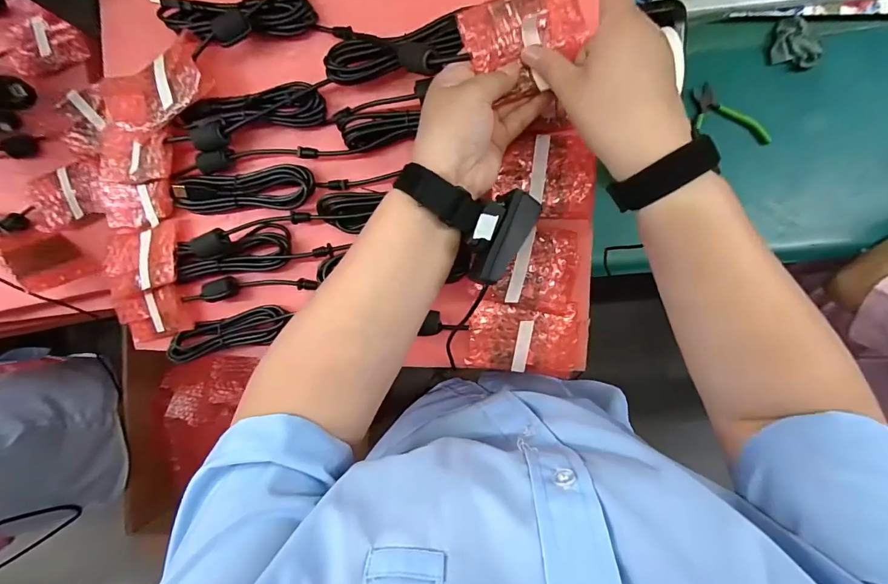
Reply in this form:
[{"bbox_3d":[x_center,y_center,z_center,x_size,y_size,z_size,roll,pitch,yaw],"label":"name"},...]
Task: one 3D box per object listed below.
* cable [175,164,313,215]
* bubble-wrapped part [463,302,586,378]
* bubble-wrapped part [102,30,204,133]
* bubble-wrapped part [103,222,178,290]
[{"bbox_3d":[-0.196,-0.100,0.403,0.142,0.023,0.040,0,92,7],"label":"cable"},{"bbox_3d":[0.079,0.045,0.384,0.109,0.020,0.062,6,93,7],"label":"bubble-wrapped part"},{"bbox_3d":[-0.268,-0.190,0.386,0.107,0.018,0.060,-30,88,7],"label":"bubble-wrapped part"},{"bbox_3d":[-0.315,-0.036,0.429,0.092,0.028,0.063,-5,92,7],"label":"bubble-wrapped part"}]

